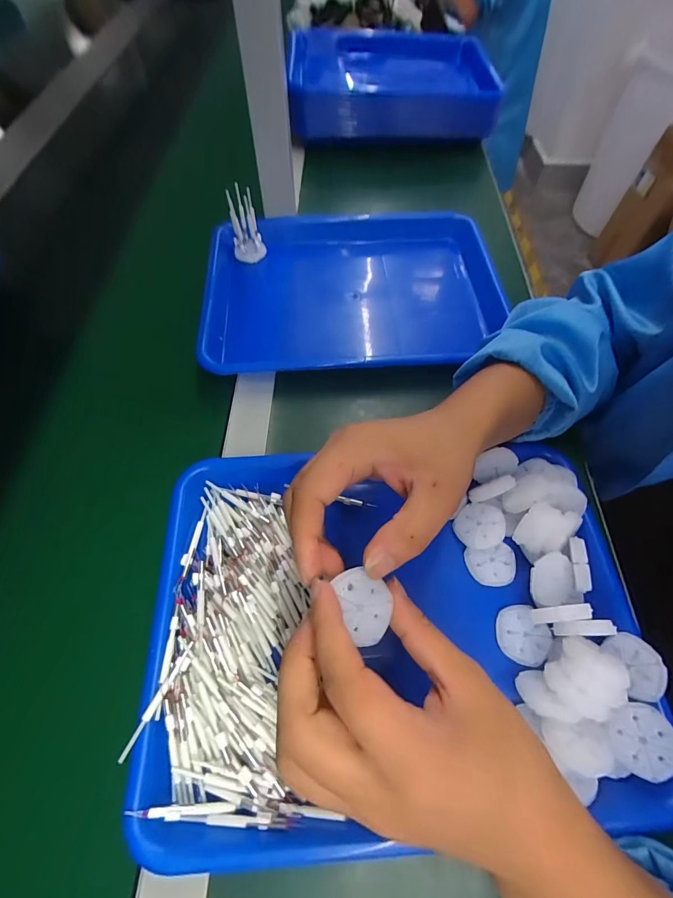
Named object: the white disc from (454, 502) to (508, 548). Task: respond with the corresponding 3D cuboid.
[{"bbox_3d":[0.115,0.062,0.305,0.037,0.006,0.037,-10,61,19],"label":"white disc"}]

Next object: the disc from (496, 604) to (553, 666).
[{"bbox_3d":[0.134,0.134,0.274,0.038,0.004,0.038,0,61,-1],"label":"disc"}]

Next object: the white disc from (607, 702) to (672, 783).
[{"bbox_3d":[0.189,0.179,0.233,0.035,0.004,0.038,-12,60,22],"label":"white disc"}]

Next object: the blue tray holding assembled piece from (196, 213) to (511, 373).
[{"bbox_3d":[0.026,-0.183,0.448,0.324,0.050,0.243,-3,61,-3],"label":"blue tray holding assembled piece"}]

